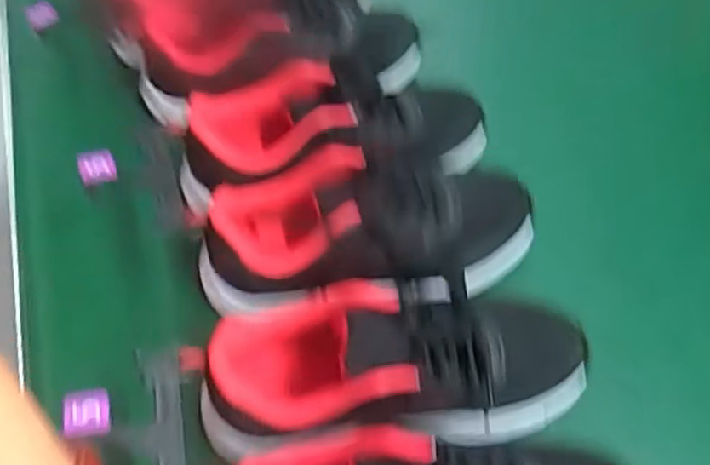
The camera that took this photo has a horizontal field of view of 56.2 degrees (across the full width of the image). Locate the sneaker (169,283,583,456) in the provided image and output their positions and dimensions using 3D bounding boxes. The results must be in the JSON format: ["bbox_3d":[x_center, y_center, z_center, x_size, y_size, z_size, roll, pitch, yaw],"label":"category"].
[{"bbox_3d":[0.029,0.089,0.425,0.251,0.078,0.091,-1,57,-1],"label":"sneaker"}]

